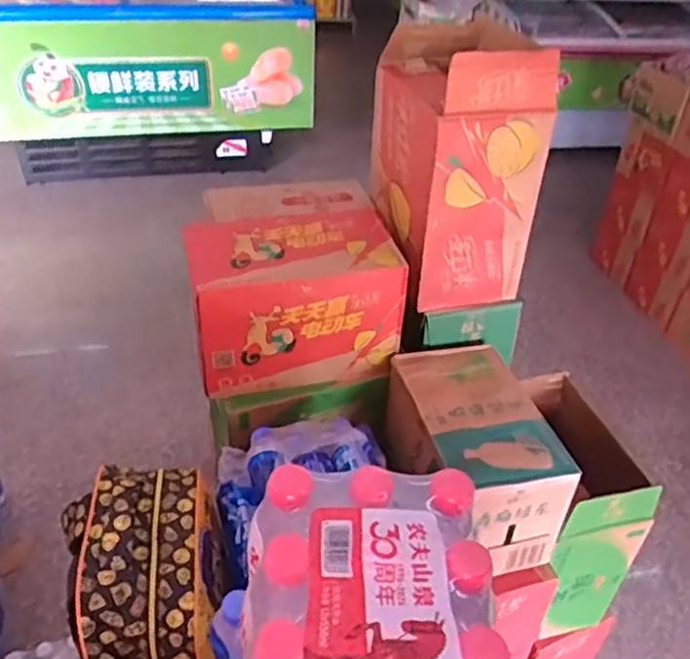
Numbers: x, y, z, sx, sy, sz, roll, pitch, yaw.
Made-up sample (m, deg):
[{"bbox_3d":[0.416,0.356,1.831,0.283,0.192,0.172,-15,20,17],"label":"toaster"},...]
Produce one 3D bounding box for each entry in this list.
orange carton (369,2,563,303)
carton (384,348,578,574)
[{"bbox_3d":[0.185,-0.287,1.130,0.206,0.407,0.274,-6,38,-13],"label":"orange carton"},{"bbox_3d":[0.210,0.207,1.105,0.196,0.213,0.318,-8,38,-15],"label":"carton"}]

